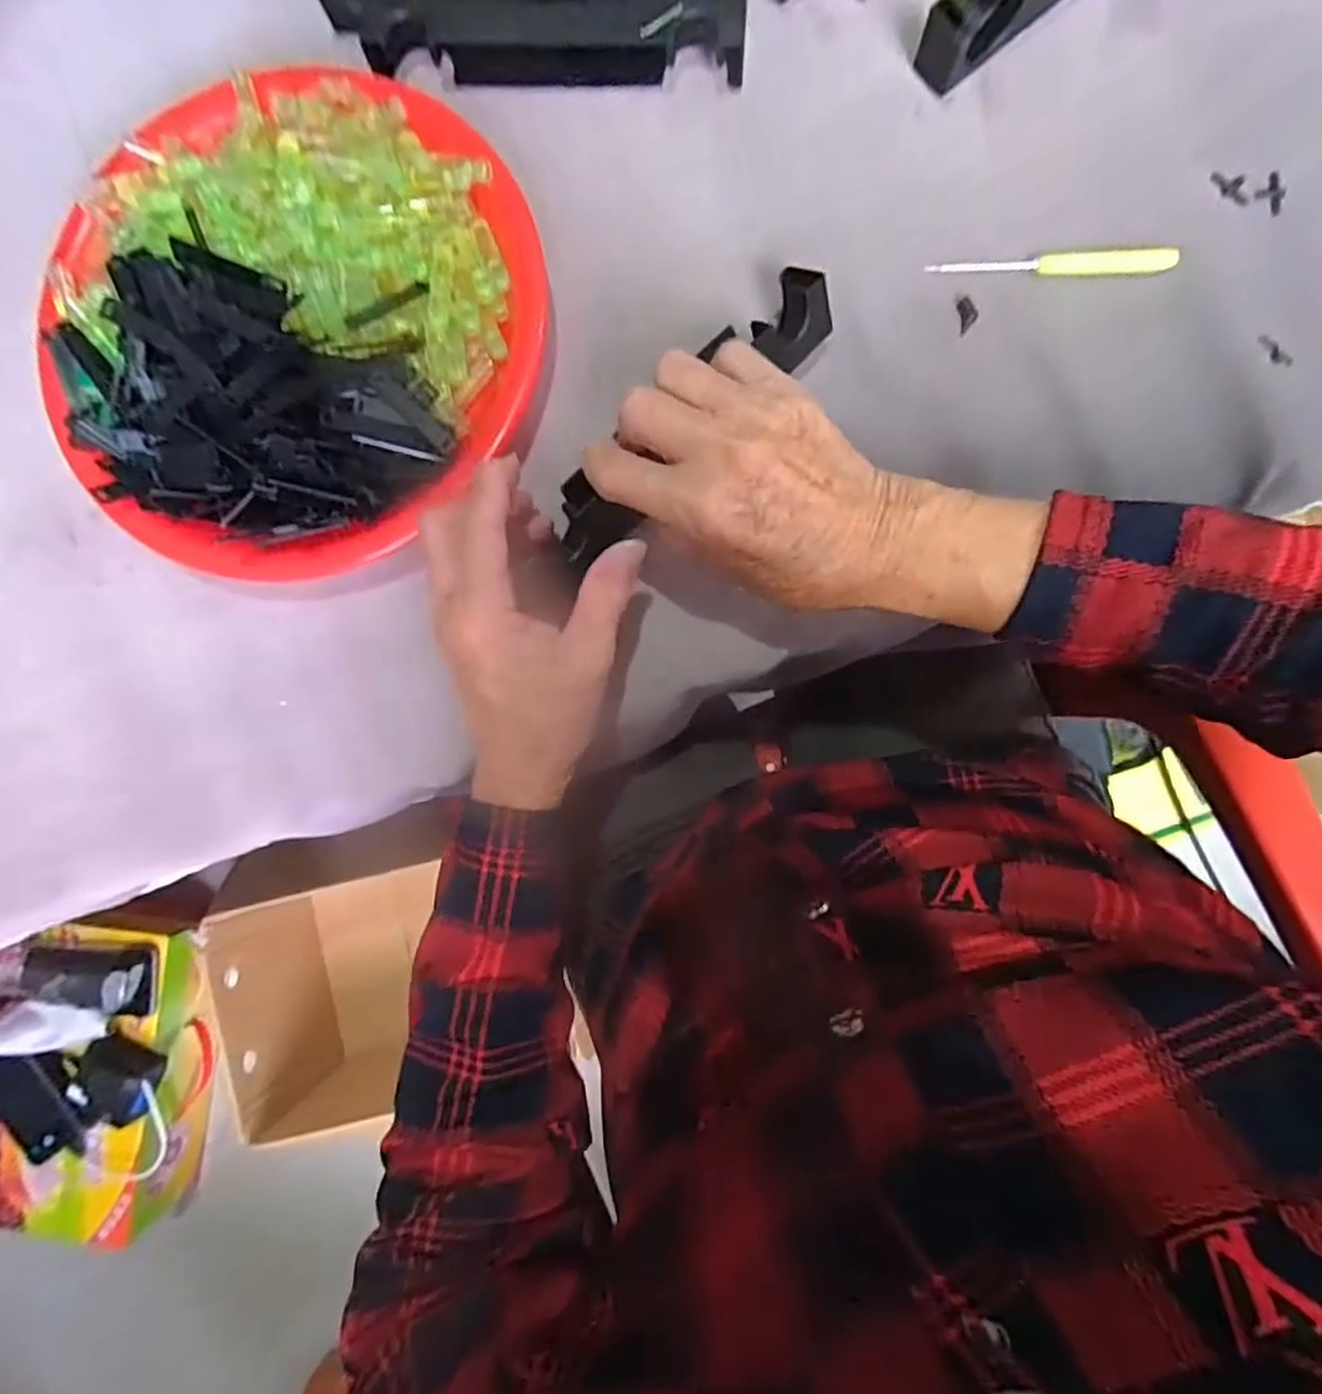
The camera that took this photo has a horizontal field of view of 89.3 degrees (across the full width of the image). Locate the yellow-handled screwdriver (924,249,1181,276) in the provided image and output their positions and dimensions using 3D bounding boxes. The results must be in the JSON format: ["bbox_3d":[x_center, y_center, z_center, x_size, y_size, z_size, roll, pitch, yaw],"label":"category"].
[{"bbox_3d":[0.191,-0.214,0.329,0.114,0.005,0.011,4,87,5],"label":"yellow-handled screwdriver"}]

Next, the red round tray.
[{"bbox_3d":[-0.186,-0.187,0.334,0.246,0.059,0.245,0,87,5],"label":"red round tray"}]

